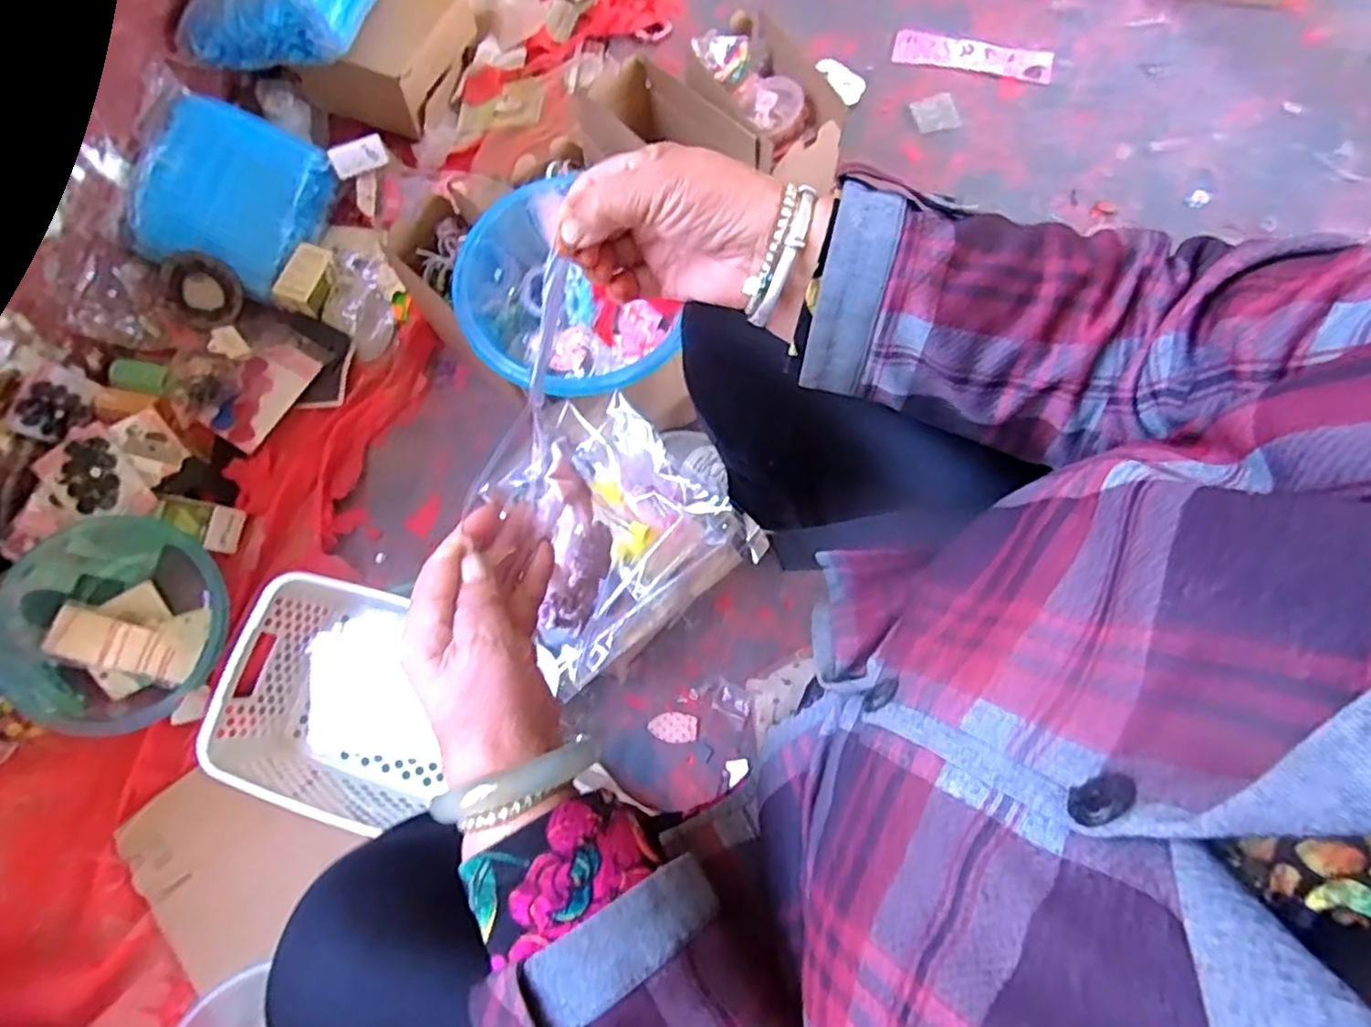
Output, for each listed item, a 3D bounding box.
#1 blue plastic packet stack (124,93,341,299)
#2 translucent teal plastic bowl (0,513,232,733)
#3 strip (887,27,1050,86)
[{"bbox_3d":[-0.586,-0.409,0.876,0.204,0.054,0.217,21,77,-17],"label":"blue plastic packet stack"},{"bbox_3d":[-0.640,0.117,0.740,0.244,0.080,0.220,6,71,2],"label":"translucent teal plastic bowl"},{"bbox_3d":[0.438,-0.701,1.035,0.233,0.008,0.064,13,71,4],"label":"strip"}]

